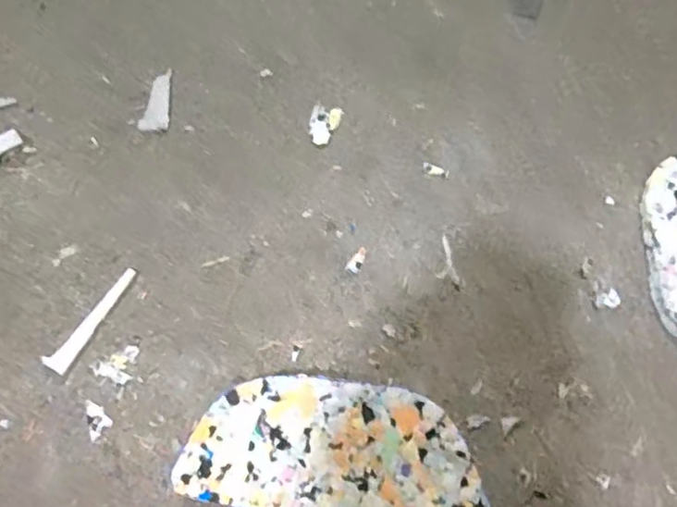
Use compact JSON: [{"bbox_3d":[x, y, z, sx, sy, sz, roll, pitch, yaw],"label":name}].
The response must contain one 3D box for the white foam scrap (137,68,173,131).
[{"bbox_3d":[-0.230,-0.195,0.748,0.035,0.004,0.093,-1,64,-2],"label":"white foam scrap"}]

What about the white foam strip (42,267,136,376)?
[{"bbox_3d":[-0.261,0.067,0.628,0.024,0.006,0.126,25,67,10],"label":"white foam strip"}]

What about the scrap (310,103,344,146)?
[{"bbox_3d":[-0.017,-0.162,0.745,0.037,0.004,0.057,11,65,4],"label":"scrap"}]

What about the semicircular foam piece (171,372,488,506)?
[{"bbox_3d":[-0.003,0.174,0.528,0.255,0.010,0.121,8,65,3],"label":"semicircular foam piece"}]

